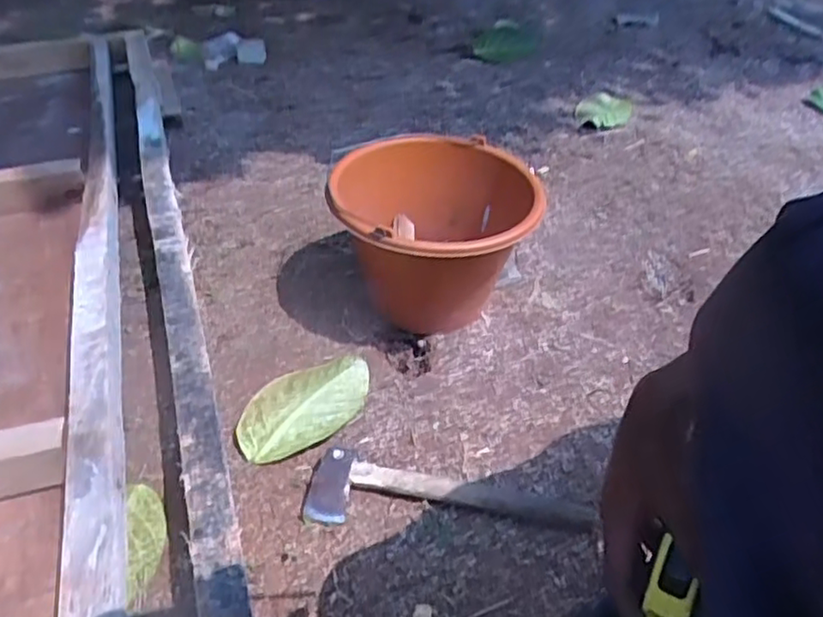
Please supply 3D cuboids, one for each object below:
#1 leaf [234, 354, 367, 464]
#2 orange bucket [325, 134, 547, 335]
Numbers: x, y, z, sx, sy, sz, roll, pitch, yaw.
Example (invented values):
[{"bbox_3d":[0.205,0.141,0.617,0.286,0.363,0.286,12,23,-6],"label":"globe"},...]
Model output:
[{"bbox_3d":[-0.113,0.104,0.727,0.093,0.019,0.167,30,48,29],"label":"leaf"},{"bbox_3d":[0.030,-0.093,0.828,0.235,0.163,0.271,6,39,3],"label":"orange bucket"}]

